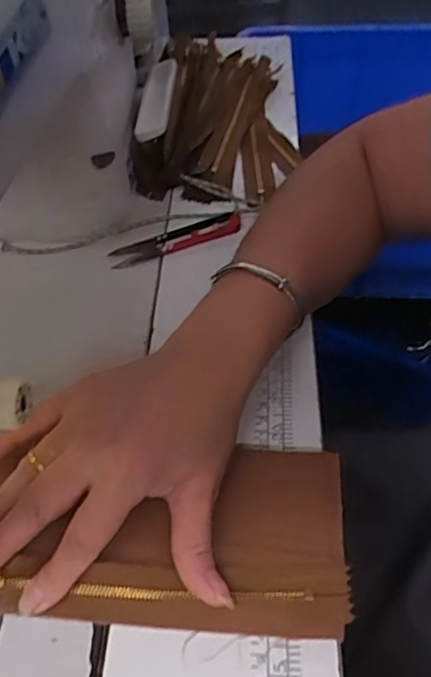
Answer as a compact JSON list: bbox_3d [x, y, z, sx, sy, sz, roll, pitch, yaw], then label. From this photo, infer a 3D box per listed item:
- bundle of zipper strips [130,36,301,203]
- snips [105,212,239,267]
[{"bbox_3d":[0.009,-0.220,0.548,0.128,0.048,0.238,5,51,7],"label":"bundle of zipper strips"},{"bbox_3d":[-0.032,-0.080,0.461,0.106,0.012,0.024,-18,52,-11],"label":"snips"}]

